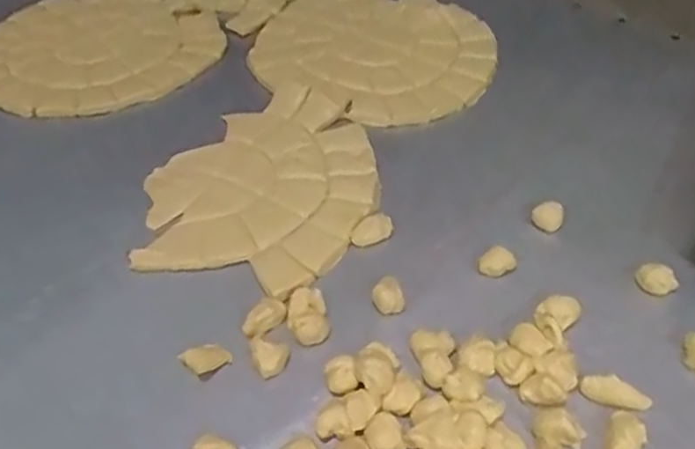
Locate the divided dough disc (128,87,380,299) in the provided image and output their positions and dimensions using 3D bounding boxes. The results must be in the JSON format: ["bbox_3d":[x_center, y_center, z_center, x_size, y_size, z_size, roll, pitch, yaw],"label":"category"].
[{"bbox_3d":[-0.082,-0.048,0.695,0.221,0.013,0.279,11,48,13],"label":"divided dough disc"}]

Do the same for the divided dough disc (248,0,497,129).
[{"bbox_3d":[0.025,-0.234,0.861,0.318,0.014,0.269,32,55,29],"label":"divided dough disc"}]

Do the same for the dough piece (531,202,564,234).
[{"bbox_3d":[0.195,-0.009,0.646,0.028,0.014,0.030,-1,46,1],"label":"dough piece"}]

